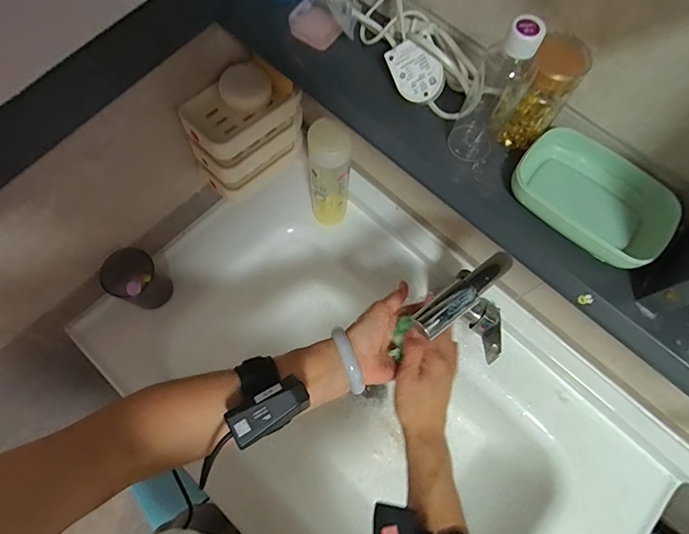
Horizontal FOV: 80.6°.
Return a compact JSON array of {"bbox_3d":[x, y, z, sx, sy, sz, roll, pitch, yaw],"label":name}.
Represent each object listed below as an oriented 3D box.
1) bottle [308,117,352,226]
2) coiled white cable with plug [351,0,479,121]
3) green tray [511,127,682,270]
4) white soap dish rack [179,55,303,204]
[{"bbox_3d":[-0.023,-0.134,0.609,0.059,0.198,0.049,-3,70,-3],"label":"bottle"},{"bbox_3d":[0.062,-0.198,0.372,0.065,0.041,0.156,-32,74,-13],"label":"coiled white cable with plug"},{"bbox_3d":[0.202,-0.058,0.334,0.120,0.029,0.082,39,73,11],"label":"green tray"},{"bbox_3d":[-0.137,-0.183,0.555,0.088,0.133,0.149,40,73,12],"label":"white soap dish rack"}]

